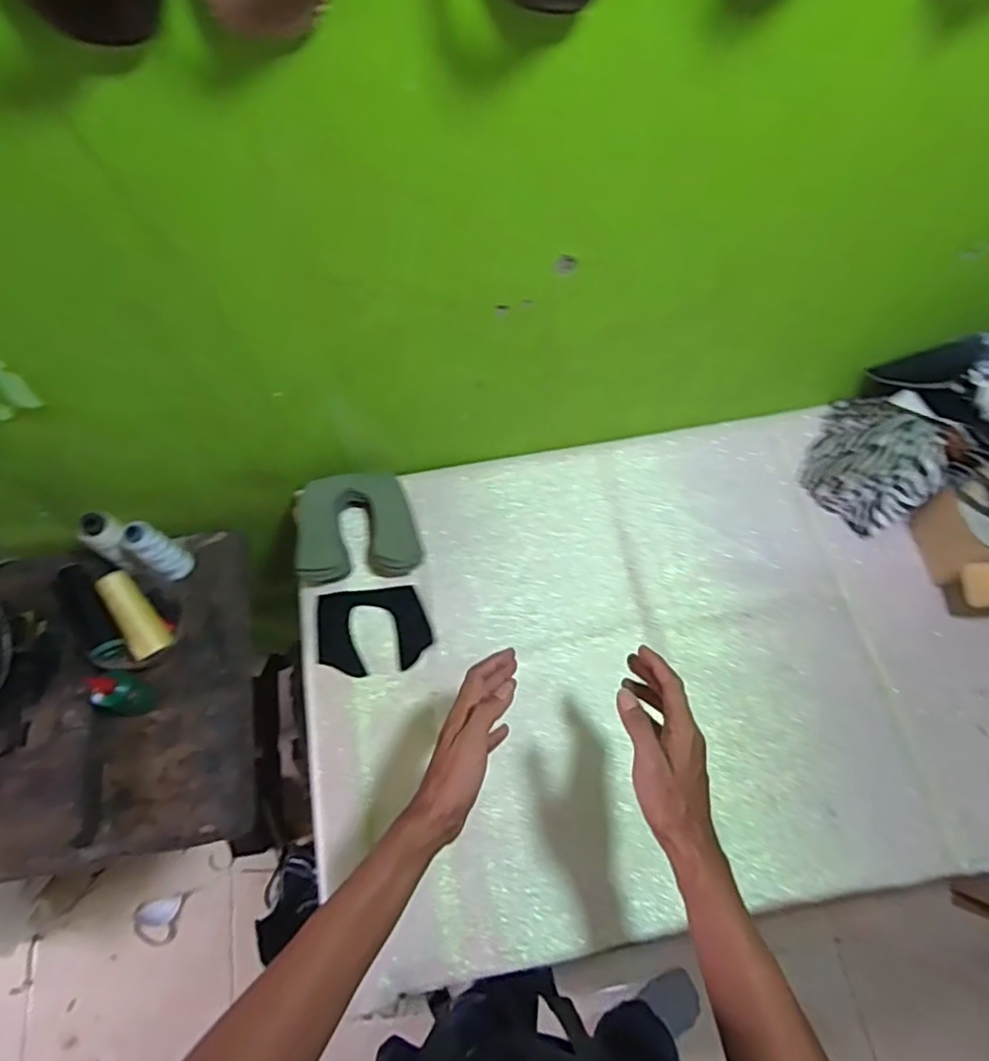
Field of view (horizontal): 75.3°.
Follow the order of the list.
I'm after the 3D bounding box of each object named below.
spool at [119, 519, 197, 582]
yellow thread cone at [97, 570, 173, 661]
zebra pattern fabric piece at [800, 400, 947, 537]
[{"bbox_3d":[-0.426,0.028,0.819,0.042,0.118,0.045,34,72,15],"label":"spool"},{"bbox_3d":[-0.443,0.102,0.787,0.039,0.034,0.115,-30,90,-11],"label":"yellow thread cone"},{"bbox_3d":[0.506,-0.102,0.857,0.151,0.123,0.161,-41,72,-15],"label":"zebra pattern fabric piece"}]

